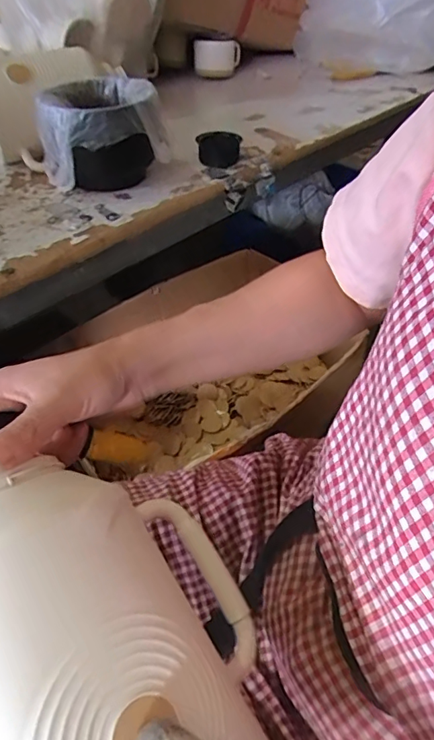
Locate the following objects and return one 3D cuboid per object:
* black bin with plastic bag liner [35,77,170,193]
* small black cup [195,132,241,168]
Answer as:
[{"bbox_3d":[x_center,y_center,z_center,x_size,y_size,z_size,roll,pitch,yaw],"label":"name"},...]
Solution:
[{"bbox_3d":[-0.156,-0.316,0.677,0.156,0.114,0.128,-18,48,-19],"label":"black bin with plastic bag liner"},{"bbox_3d":[0.002,-0.335,0.753,0.064,0.037,0.064,1,44,-1],"label":"small black cup"}]

